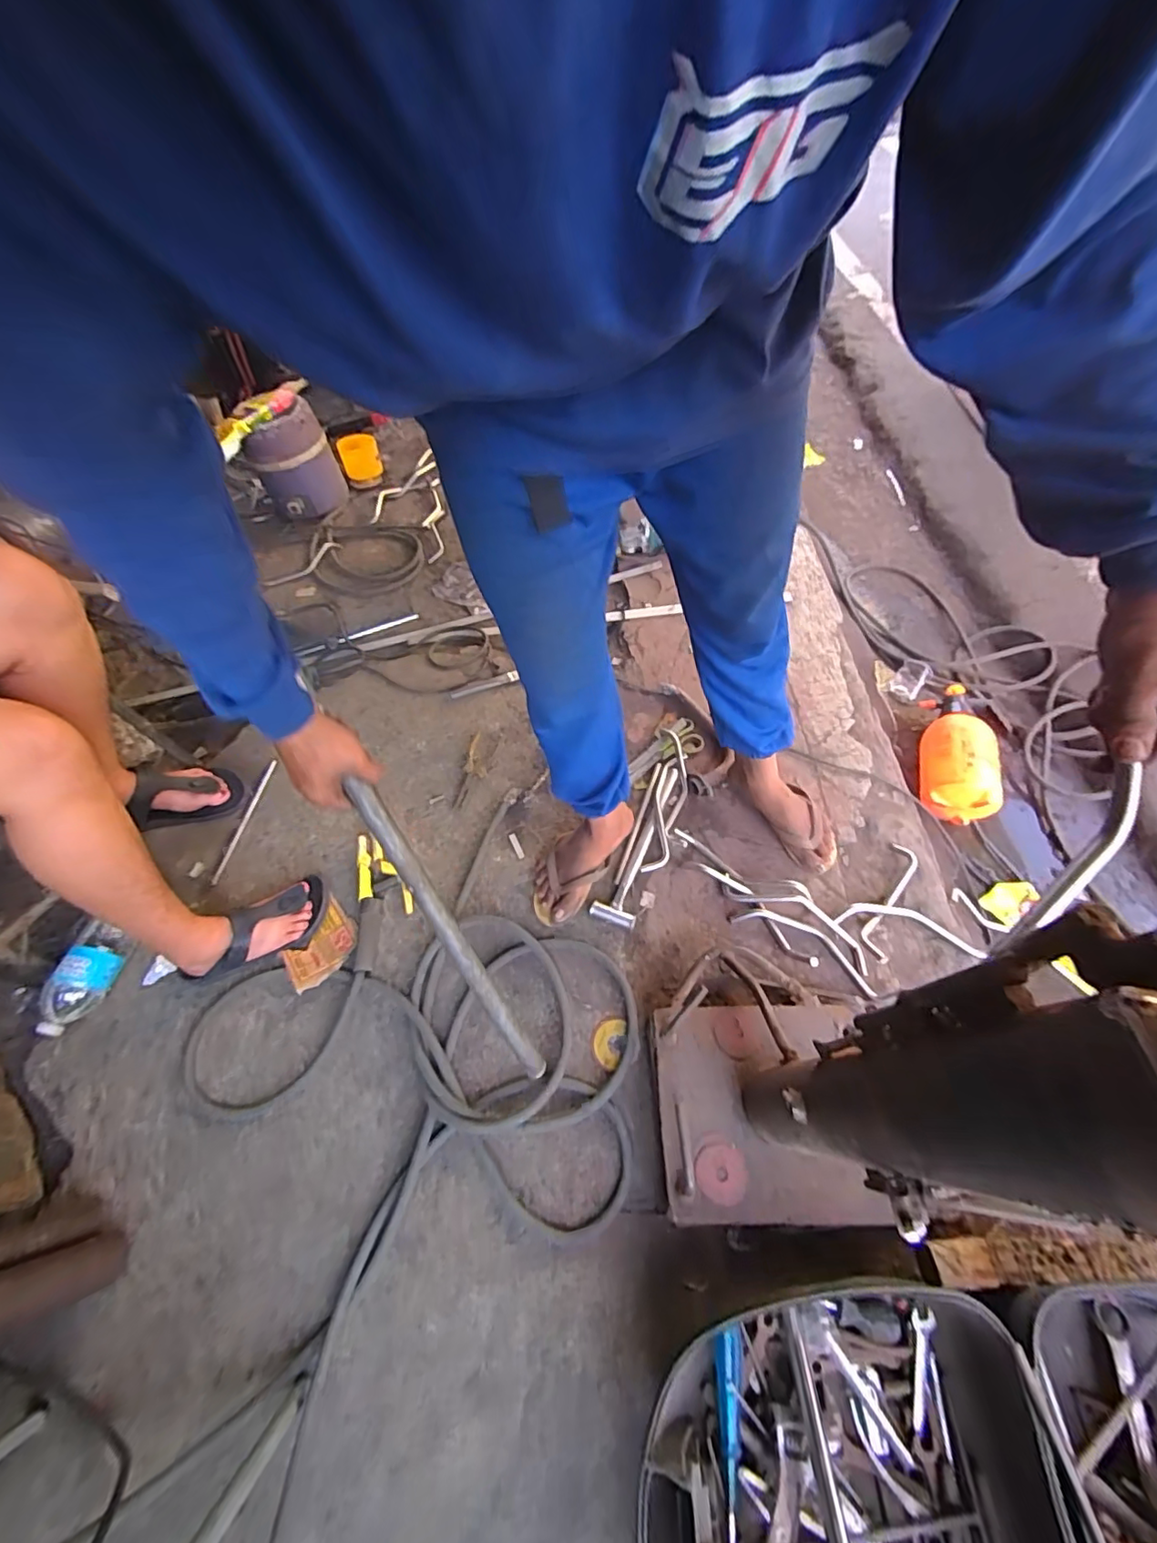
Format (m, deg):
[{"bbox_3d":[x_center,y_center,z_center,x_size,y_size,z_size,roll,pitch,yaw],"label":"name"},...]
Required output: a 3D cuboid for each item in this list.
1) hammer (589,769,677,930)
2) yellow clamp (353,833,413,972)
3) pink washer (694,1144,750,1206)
[{"bbox_3d":[0.107,0.123,1.025,0.073,0.026,0.329,14,58,13],"label":"hammer"},{"bbox_3d":[-0.340,0.217,0.977,0.093,0.029,0.239,-10,56,-3],"label":"yellow clamp"},{"bbox_3d":[0.178,0.502,0.702,0.062,0.007,0.060,-2,57,3],"label":"pink washer"}]

